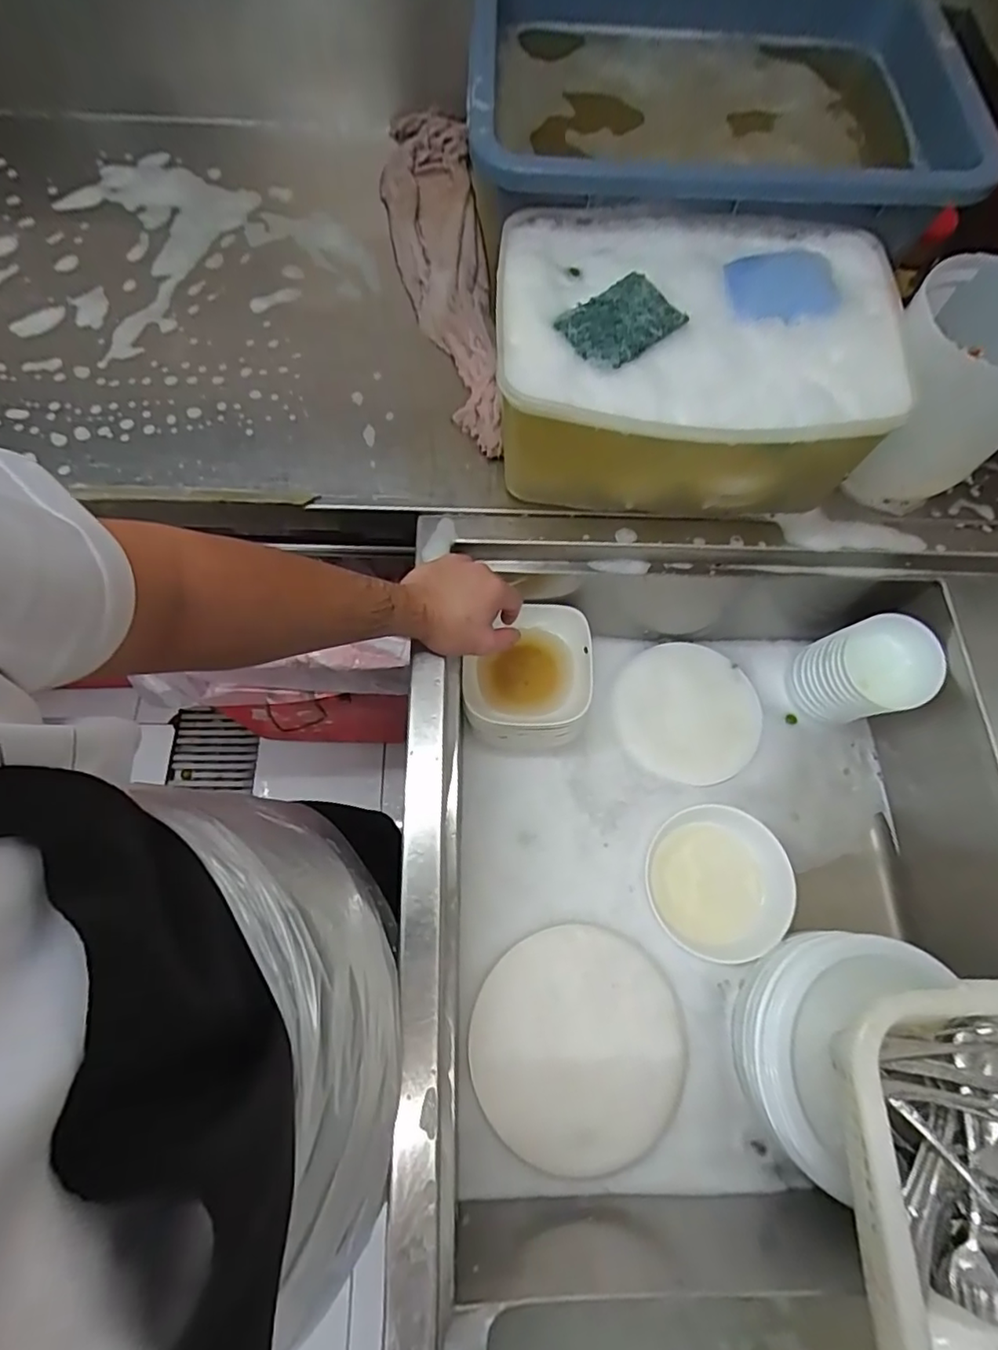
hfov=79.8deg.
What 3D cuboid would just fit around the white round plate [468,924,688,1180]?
[{"bbox_3d":[0.082,0.386,0.625,0.212,0.027,0.218,1,69,-2],"label":"white round plate"}]

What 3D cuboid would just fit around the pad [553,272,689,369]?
[{"bbox_3d":[0.107,-0.312,0.526,0.100,0.012,0.073,-35,74,-14],"label":"pad"}]

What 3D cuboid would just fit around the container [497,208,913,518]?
[{"bbox_3d":[0.179,-0.296,0.599,0.352,0.172,0.253,2,69,-1],"label":"container"}]

